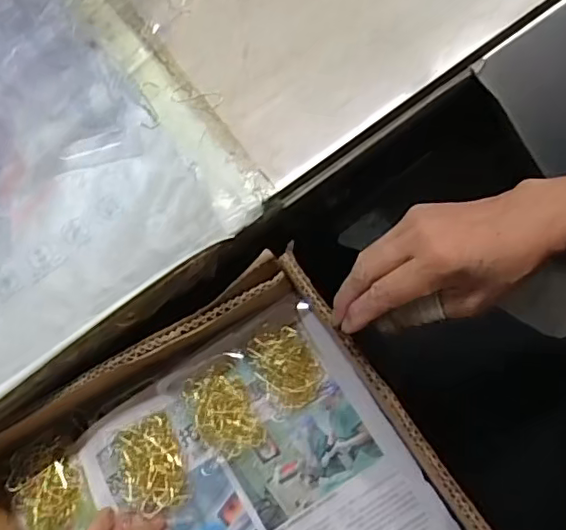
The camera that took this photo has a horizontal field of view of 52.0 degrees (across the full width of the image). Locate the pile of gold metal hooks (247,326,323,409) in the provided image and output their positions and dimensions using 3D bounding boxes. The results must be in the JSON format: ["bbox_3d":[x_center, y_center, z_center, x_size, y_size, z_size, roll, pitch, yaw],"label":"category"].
[{"bbox_3d":[0.002,0.081,0.464,0.043,0.011,0.062,-36,75,-6],"label":"pile of gold metal hooks"}]

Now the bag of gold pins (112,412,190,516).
[{"bbox_3d":[-0.104,0.155,0.451,0.047,0.013,0.068,-19,76,-4],"label":"bag of gold pins"}]

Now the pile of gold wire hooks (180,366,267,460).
[{"bbox_3d":[-0.047,0.116,0.458,0.047,0.012,0.066,-25,74,-3],"label":"pile of gold wire hooks"}]

